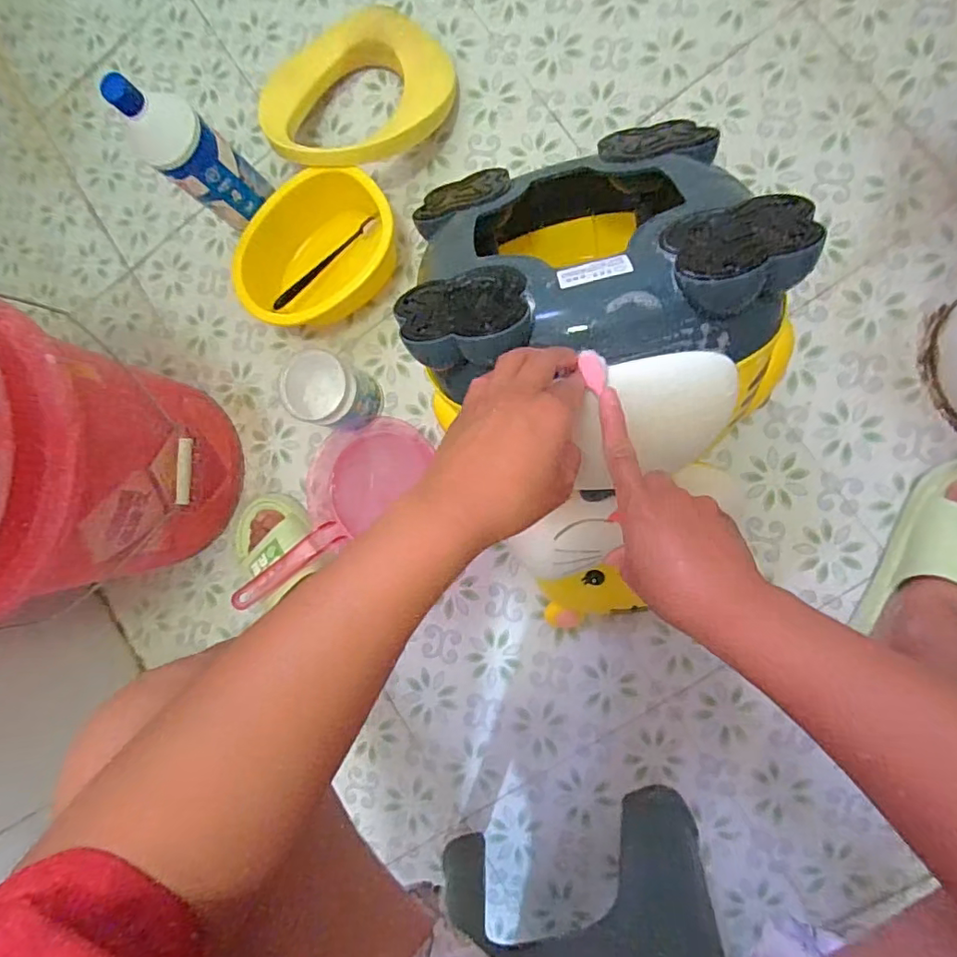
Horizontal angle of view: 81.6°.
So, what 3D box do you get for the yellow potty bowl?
[{"bbox_3d":[-0.201,-0.283,0.708,0.151,0.086,0.213,41,95,8],"label":"yellow potty bowl"}]

